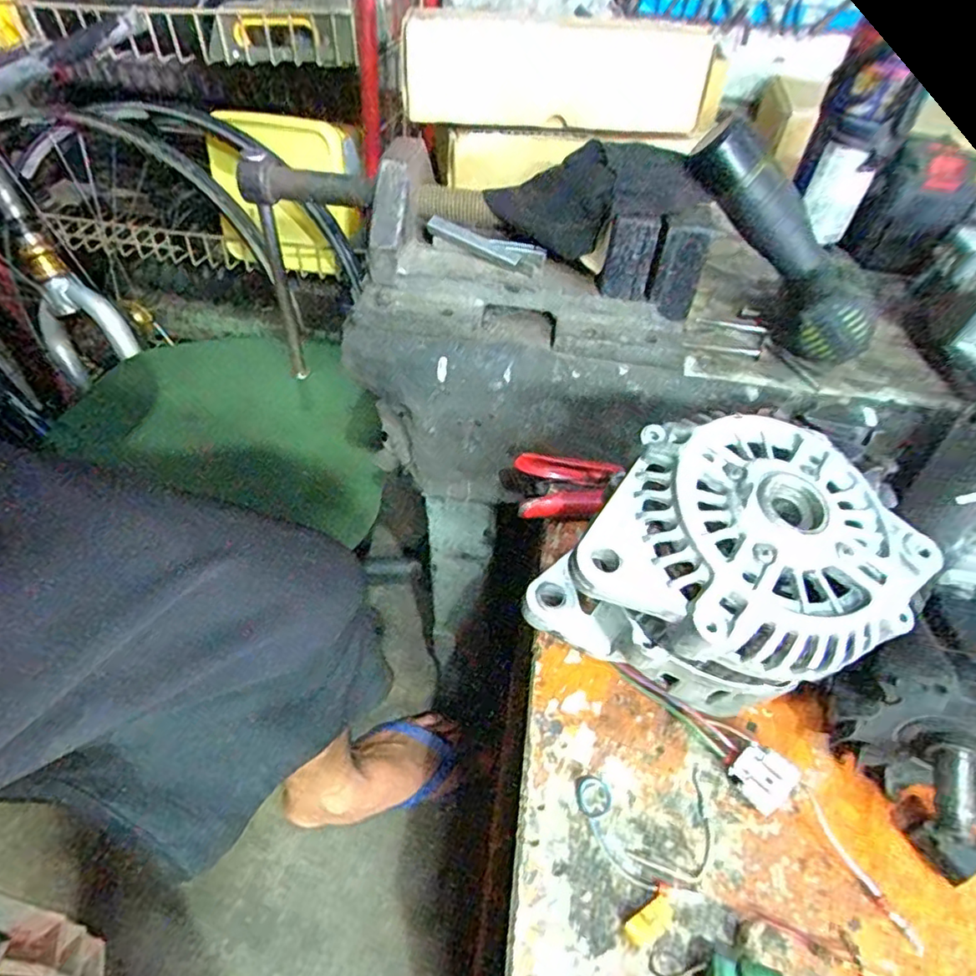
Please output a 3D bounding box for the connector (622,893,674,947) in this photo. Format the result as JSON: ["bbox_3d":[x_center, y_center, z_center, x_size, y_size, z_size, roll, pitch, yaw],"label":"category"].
[{"bbox_3d":[0.073,0.195,0.272,0.023,0.009,0.012,-21,52,-22],"label":"connector"}]

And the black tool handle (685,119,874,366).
[{"bbox_3d":[0.214,-0.178,0.437,0.061,0.061,0.189,-39,98,-33],"label":"black tool handle"}]

